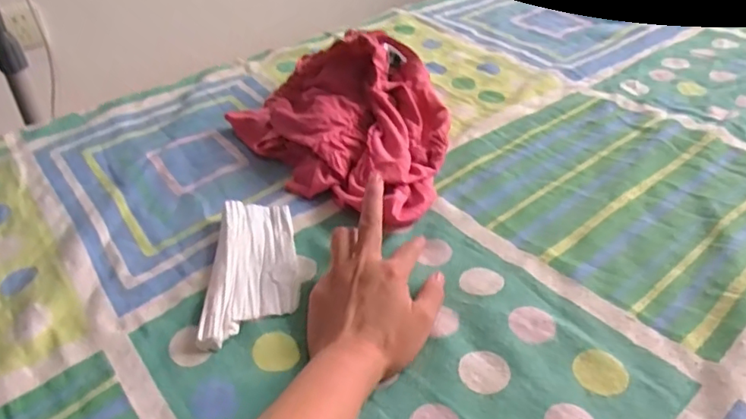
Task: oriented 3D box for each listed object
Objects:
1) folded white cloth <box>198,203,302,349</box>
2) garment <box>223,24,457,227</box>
[{"bbox_3d":[-0.101,0.046,0.498,0.071,0.018,0.162,-6,37,-4],"label":"folded white cloth"},{"bbox_3d":[-0.010,-0.103,0.617,0.192,0.096,0.249,-25,42,-26],"label":"garment"}]

